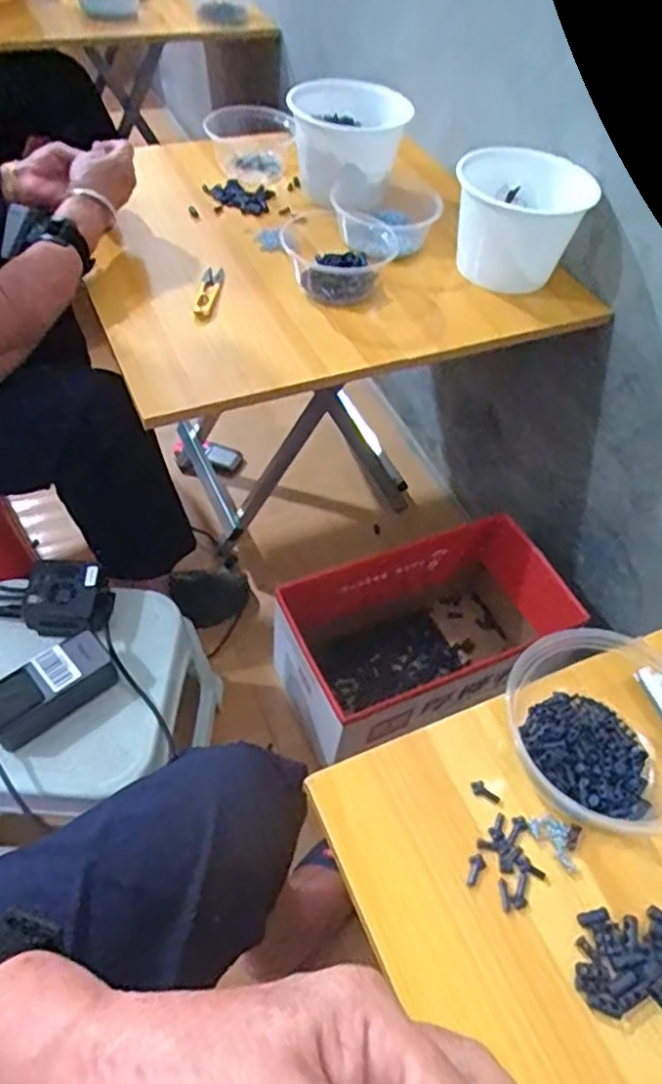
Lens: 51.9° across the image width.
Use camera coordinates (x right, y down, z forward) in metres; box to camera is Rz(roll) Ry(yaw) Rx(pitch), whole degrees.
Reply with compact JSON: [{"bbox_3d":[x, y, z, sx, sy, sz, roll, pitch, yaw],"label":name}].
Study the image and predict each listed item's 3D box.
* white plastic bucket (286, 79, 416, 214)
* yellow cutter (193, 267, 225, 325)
[{"bbox_3d":[0.025,-0.530,0.920,0.157,0.114,0.155,3,53,-4],"label":"white plastic bucket"},{"bbox_3d":[-0.148,-0.304,0.829,0.022,0.020,0.110,6,53,-1],"label":"yellow cutter"}]

